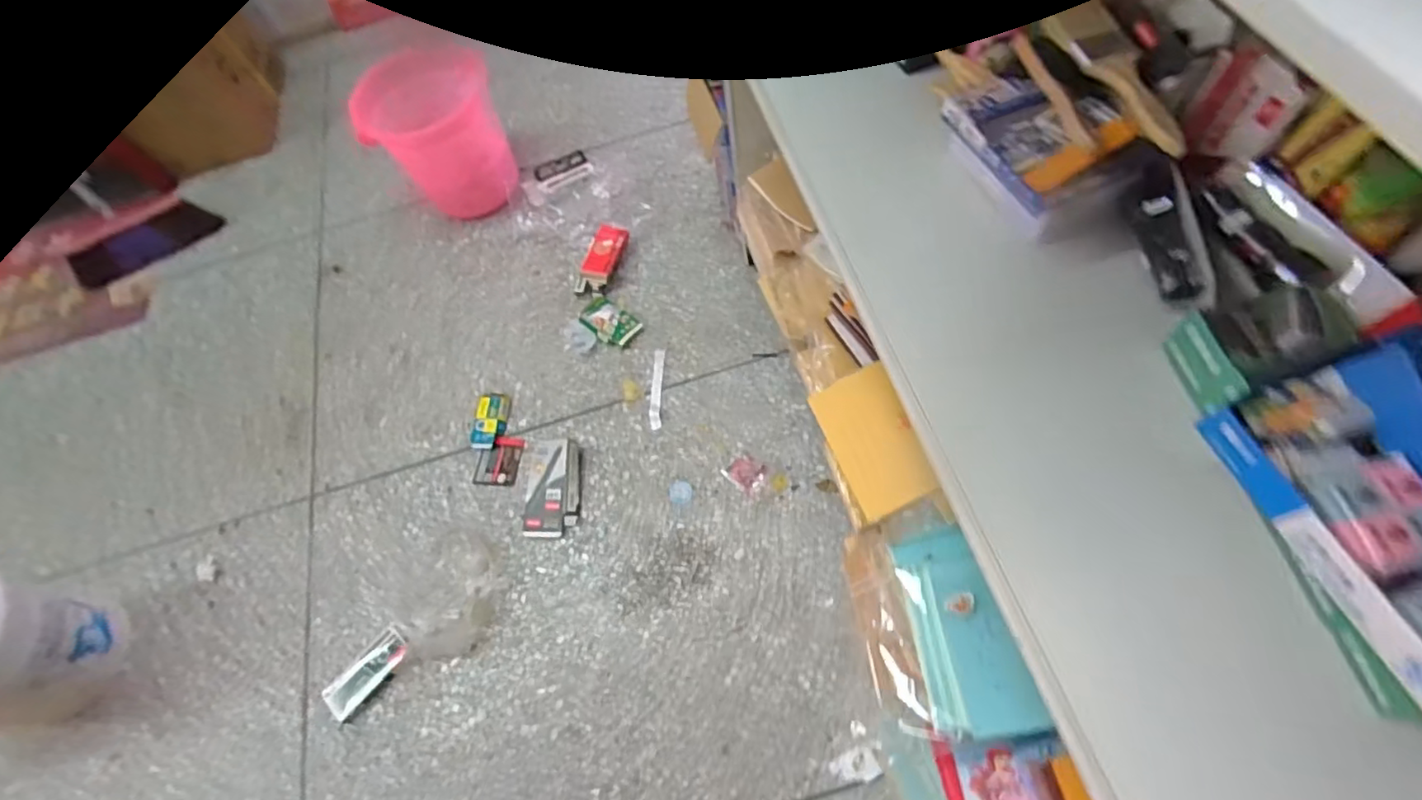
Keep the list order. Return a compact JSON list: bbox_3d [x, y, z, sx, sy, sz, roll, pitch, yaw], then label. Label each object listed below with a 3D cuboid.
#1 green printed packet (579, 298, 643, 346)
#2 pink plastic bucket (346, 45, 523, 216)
[{"bbox_3d":[-0.229,-0.177,1.387,0.127,0.023,0.084,31,72,21],"label":"green printed packet"},{"bbox_3d":[-0.654,-0.643,1.475,0.281,0.298,0.290,-3,63,7],"label":"pink plastic bucket"}]

